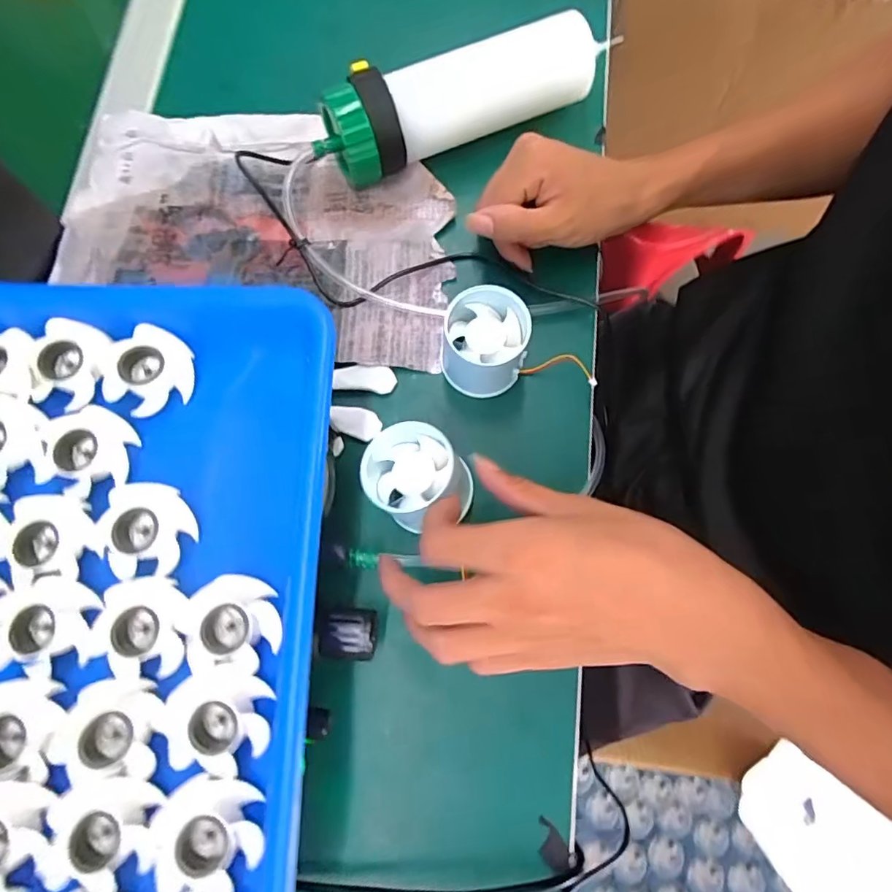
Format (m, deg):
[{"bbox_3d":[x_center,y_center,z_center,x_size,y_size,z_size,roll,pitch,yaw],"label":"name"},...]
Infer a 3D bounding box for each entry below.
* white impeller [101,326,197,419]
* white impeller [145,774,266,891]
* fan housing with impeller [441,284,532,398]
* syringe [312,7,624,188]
[{"bbox_3d":[-0.156,-0.040,0.262,0.044,0.019,0.044,0,77,1],"label":"white impeller"},{"bbox_3d":[-0.105,0.164,0.214,0.049,0.024,0.041,-1,77,1],"label":"white impeller"},{"bbox_3d":[0.024,-0.064,0.321,0.051,0.053,0.046,-5,77,0],"label":"fan housing with impeller"},{"bbox_3d":[0.013,-0.247,0.357,0.220,0.058,0.053,-27,78,-6],"label":"syringe"}]

